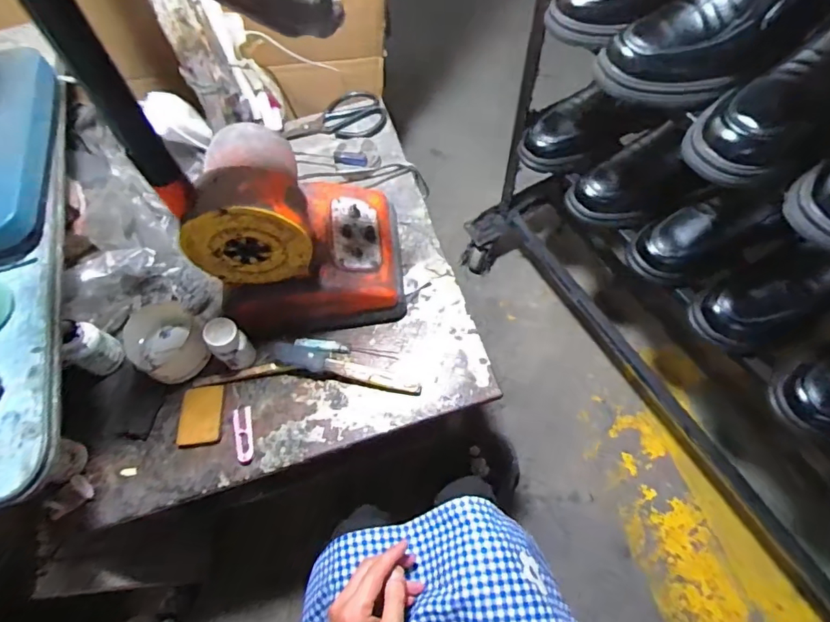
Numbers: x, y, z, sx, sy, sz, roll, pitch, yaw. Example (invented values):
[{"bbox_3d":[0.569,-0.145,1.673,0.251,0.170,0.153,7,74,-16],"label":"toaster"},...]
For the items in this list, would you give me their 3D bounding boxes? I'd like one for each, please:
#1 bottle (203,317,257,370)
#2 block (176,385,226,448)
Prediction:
[{"bbox_3d":[-0.230,0.041,0.607,0.038,0.083,0.032,-28,66,-10],"label":"bottle"},{"bbox_3d":[-0.267,0.131,0.607,0.048,0.012,0.075,-5,64,1],"label":"block"}]

